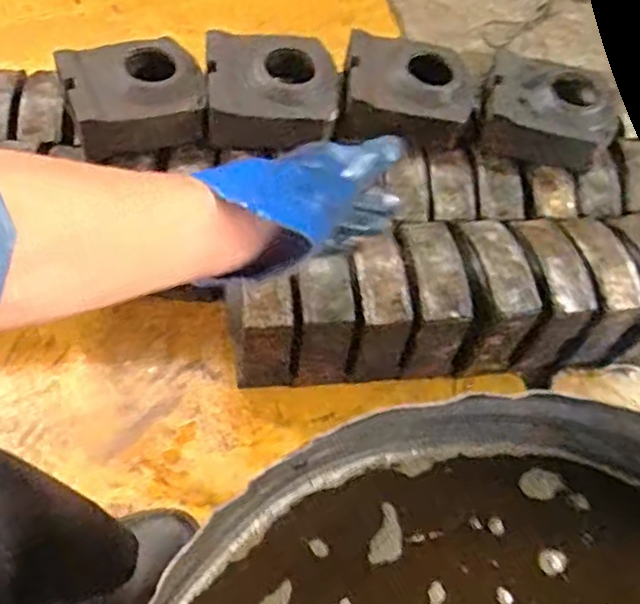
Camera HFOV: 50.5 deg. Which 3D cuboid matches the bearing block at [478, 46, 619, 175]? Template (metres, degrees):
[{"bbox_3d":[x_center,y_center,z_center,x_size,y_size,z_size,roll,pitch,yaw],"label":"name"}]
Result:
[{"bbox_3d":[0.337,-0.286,1.015,0.188,0.069,0.153,10,55,1],"label":"bearing block"}]

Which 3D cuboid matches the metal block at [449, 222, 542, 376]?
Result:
[{"bbox_3d":[0.232,-0.010,0.936,0.090,0.121,0.177,0,56,-6],"label":"metal block"}]

